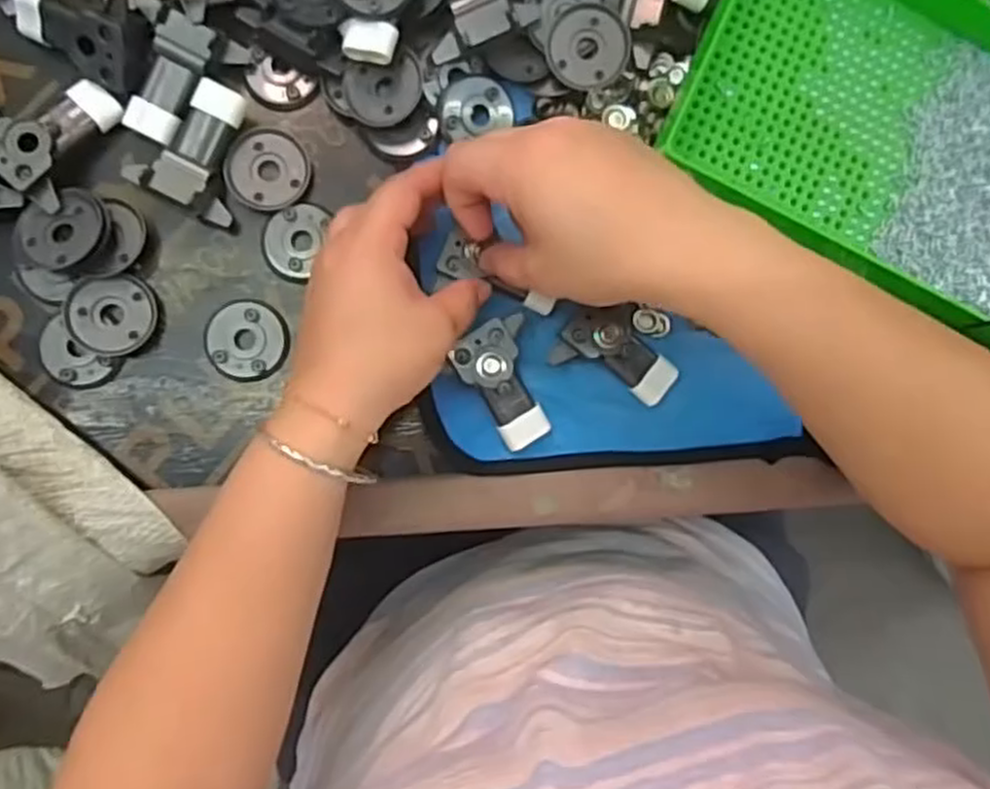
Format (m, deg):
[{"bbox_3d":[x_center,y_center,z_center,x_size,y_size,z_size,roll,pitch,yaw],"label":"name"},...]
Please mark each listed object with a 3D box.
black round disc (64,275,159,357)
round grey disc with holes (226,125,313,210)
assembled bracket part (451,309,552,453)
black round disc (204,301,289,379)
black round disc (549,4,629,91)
[{"bbox_3d":[-0.193,-0.039,0.385,0.040,0.007,0.039,0,89,-6],"label":"black round disc"},{"bbox_3d":[-0.117,-0.118,0.397,0.042,0.004,0.042,0,89,-6],"label":"round grey disc with holes"},{"bbox_3d":[0.007,-0.004,0.394,0.040,0.013,0.064,-26,105,-5],"label":"assembled bracket part"},{"bbox_3d":[-0.129,-0.028,0.397,0.041,0.005,0.041,0,89,-6],"label":"black round disc"},{"bbox_3d":[0.048,-0.180,0.393,0.041,0.004,0.041,0,96,3],"label":"black round disc"}]

